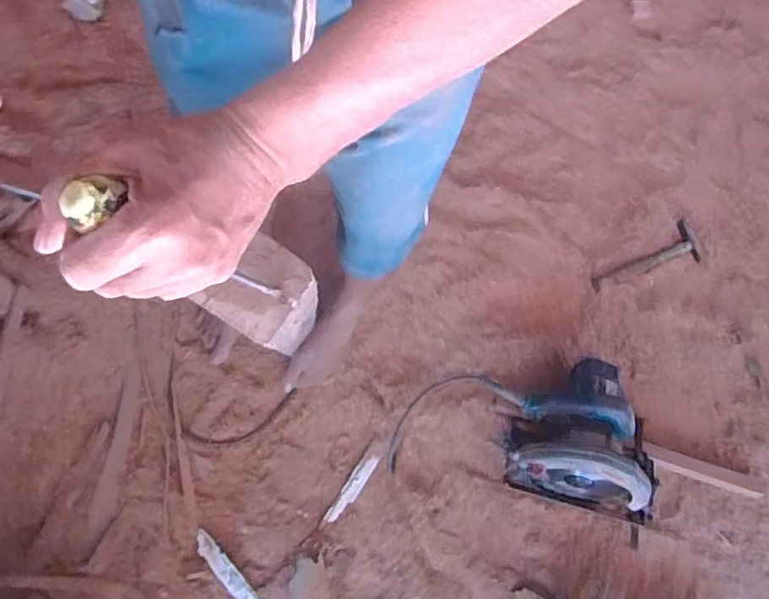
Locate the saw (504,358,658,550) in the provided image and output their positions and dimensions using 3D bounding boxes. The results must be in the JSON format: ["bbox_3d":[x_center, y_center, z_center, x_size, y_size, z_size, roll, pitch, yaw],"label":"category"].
[{"bbox_3d":[0.335,0.214,0.922,0.248,0.179,0.234,25,71,2],"label":"saw"}]

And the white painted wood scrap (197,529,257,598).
[{"bbox_3d":[-0.236,0.419,0.885,0.159,0.005,0.029,45,53,14],"label":"white painted wood scrap"}]

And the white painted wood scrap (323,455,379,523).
[{"bbox_3d":[-0.055,0.314,0.966,0.027,0.020,0.129,32,71,5],"label":"white painted wood scrap"}]

